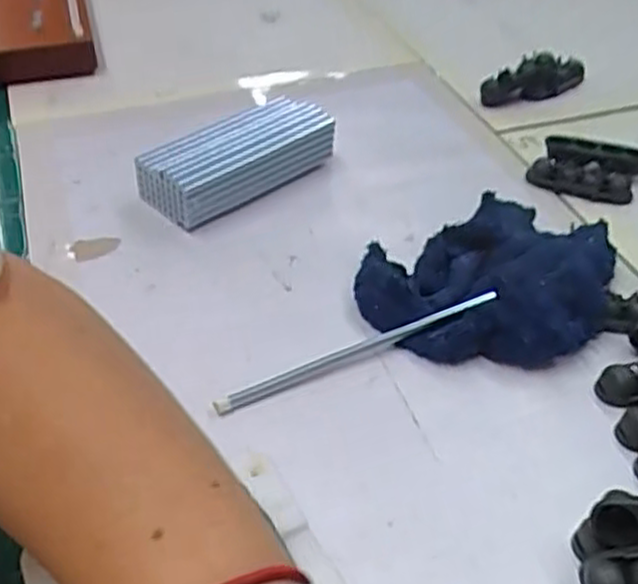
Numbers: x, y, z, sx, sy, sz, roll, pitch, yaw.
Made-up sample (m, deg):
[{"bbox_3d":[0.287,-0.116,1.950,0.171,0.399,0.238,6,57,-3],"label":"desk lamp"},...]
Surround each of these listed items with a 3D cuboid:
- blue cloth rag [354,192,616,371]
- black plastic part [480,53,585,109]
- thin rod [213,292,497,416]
[{"bbox_3d":[0.089,-0.008,0.417,0.122,0.020,0.118,14,43,16],"label":"blue cloth rag"},{"bbox_3d":[0.163,-0.160,0.584,0.094,0.026,0.018,-20,45,-21],"label":"black plastic part"},{"bbox_3d":[0.021,0.028,0.383,0.152,0.009,0.009,-19,44,-20],"label":"thin rod"}]

